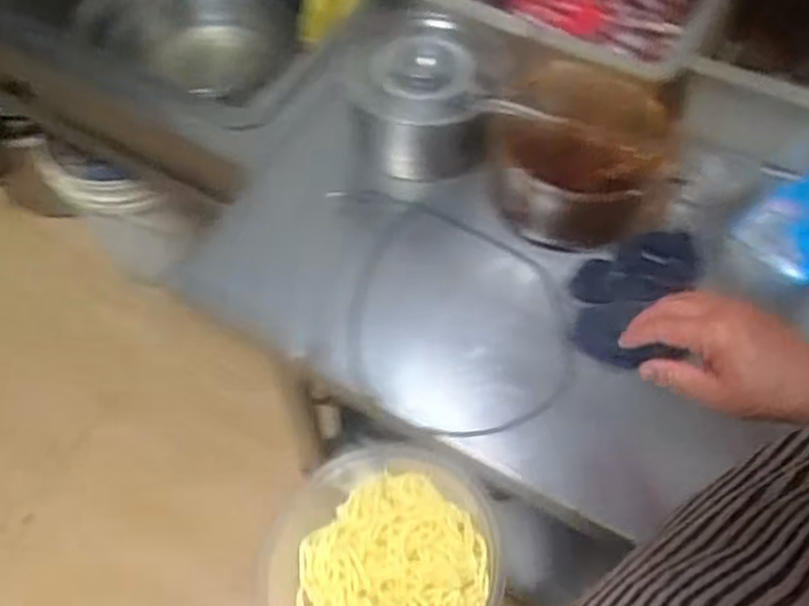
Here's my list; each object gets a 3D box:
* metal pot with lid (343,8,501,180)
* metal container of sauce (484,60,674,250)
[{"bbox_3d":[0.019,-0.234,0.802,0.149,0.097,0.183,-2,57,0],"label":"metal pot with lid"},{"bbox_3d":[0.176,-0.152,0.753,0.170,0.091,0.179,15,59,10],"label":"metal container of sauce"}]

